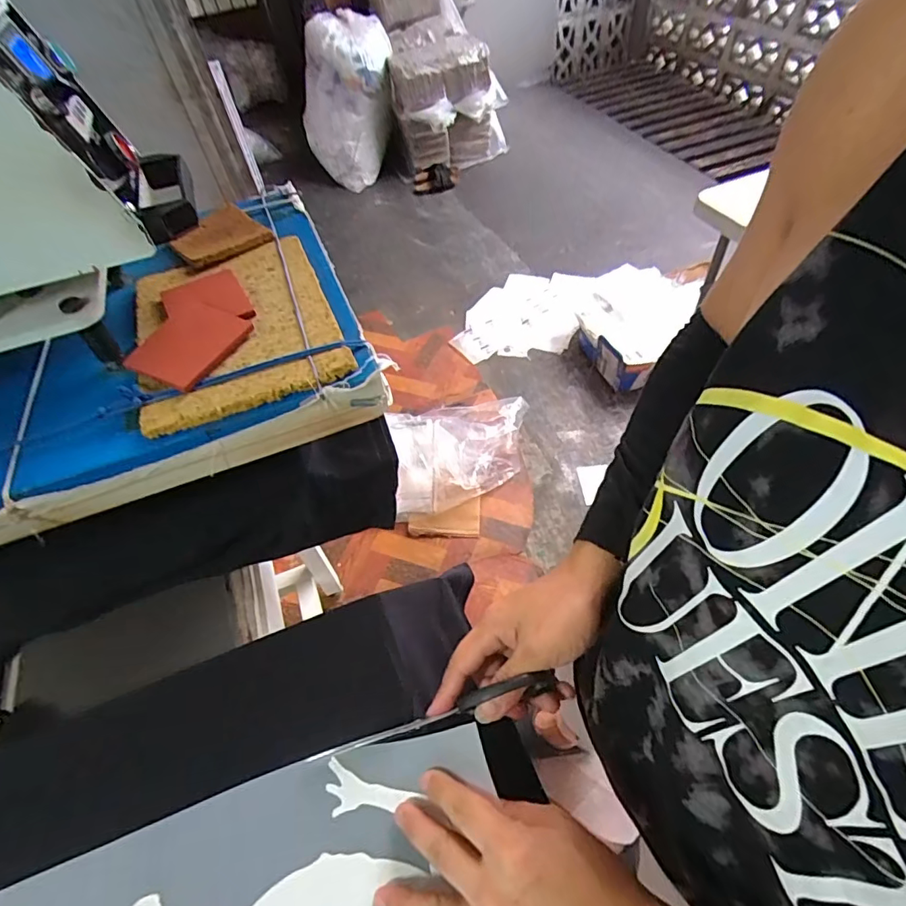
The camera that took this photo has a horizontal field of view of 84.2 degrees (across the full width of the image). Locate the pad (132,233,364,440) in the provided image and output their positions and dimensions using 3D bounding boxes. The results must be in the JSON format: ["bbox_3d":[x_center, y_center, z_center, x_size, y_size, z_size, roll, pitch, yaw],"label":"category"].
[{"bbox_3d":[-0.213,-0.130,0.490,0.178,0.010,0.241,-21,53,-11],"label":"pad"}]

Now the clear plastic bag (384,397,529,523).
[{"bbox_3d":[0.040,-0.028,1.595,0.449,0.113,0.426,-10,52,-2],"label":"clear plastic bag"}]

